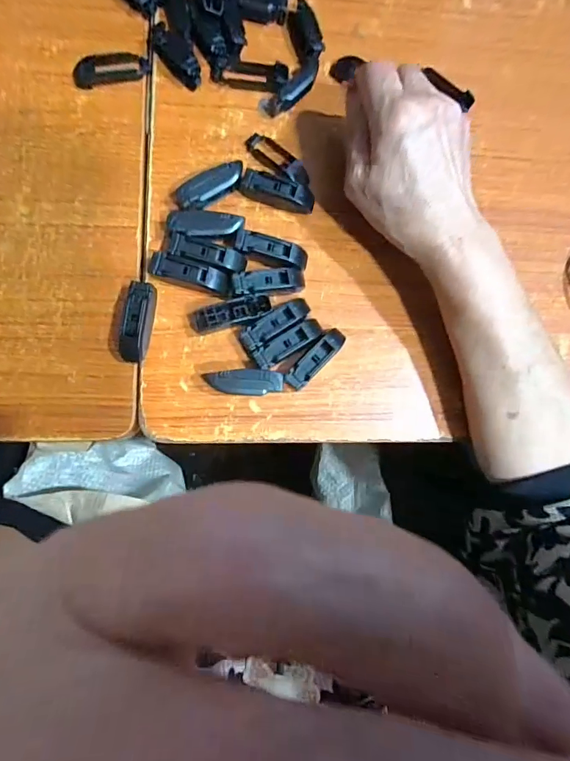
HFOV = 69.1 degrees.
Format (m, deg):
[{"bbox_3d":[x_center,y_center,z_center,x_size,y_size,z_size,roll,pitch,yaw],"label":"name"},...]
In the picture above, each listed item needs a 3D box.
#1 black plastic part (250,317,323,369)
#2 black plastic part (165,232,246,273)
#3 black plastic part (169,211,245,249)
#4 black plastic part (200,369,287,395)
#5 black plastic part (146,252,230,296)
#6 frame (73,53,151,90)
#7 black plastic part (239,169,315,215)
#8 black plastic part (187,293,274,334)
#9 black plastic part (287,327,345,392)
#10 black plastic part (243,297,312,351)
[{"bbox_3d":[0.003,-0.026,0.302,0.054,0.015,0.018,-32,88,-8],"label":"black plastic part"},{"bbox_3d":[-0.056,-0.091,0.303,0.055,0.016,0.017,14,83,-4],"label":"black plastic part"},{"bbox_3d":[-0.057,-0.111,0.305,0.053,0.017,0.025,6,83,-5],"label":"black plastic part"},{"bbox_3d":[-0.028,0.002,0.294,0.054,0.017,0.017,1,84,-6],"label":"black plastic part"},{"bbox_3d":[-0.068,-0.076,0.300,0.056,0.016,0.016,15,82,-4],"label":"black plastic part"},{"bbox_3d":[-0.132,-0.237,0.316,0.057,0.008,0.021,-14,85,-7],"label":"frame"},{"bbox_3d":[-0.006,-0.143,0.314,0.055,0.016,0.018,10,83,-5],"label":"black plastic part"},{"bbox_3d":[-0.039,-0.048,0.300,0.058,0.015,0.016,-19,86,-8],"label":"black plastic part"},{"bbox_3d":[0.023,-0.017,0.303,0.017,0.015,0.055,43,81,0],"label":"black plastic part"},{"bbox_3d":[-0.007,-0.042,0.302,0.056,0.015,0.018,-34,88,-8],"label":"black plastic part"}]

